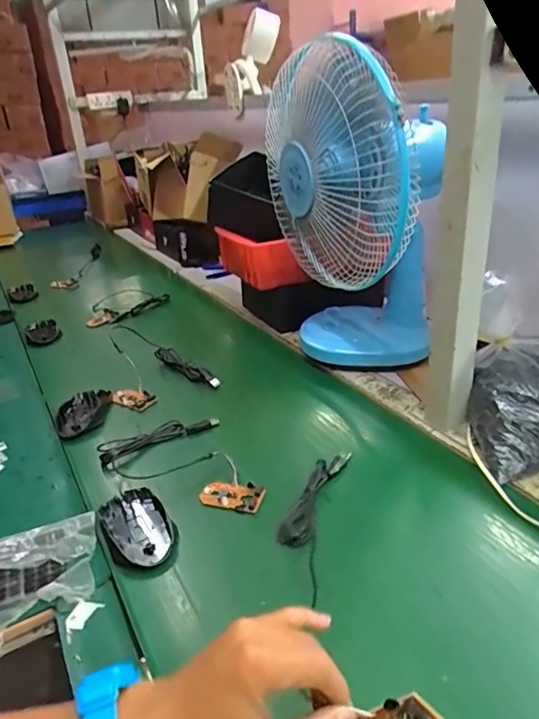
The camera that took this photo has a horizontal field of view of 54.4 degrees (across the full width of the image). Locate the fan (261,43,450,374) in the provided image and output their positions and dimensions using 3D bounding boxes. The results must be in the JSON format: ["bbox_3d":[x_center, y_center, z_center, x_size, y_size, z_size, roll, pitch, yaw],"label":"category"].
[{"bbox_3d":[0.127,-0.202,0.761,0.235,0.425,0.280,-4,26,1],"label":"fan"}]

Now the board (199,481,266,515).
[{"bbox_3d":[-0.042,0.151,0.578,0.068,0.013,0.034,2,27,12],"label":"board"}]

